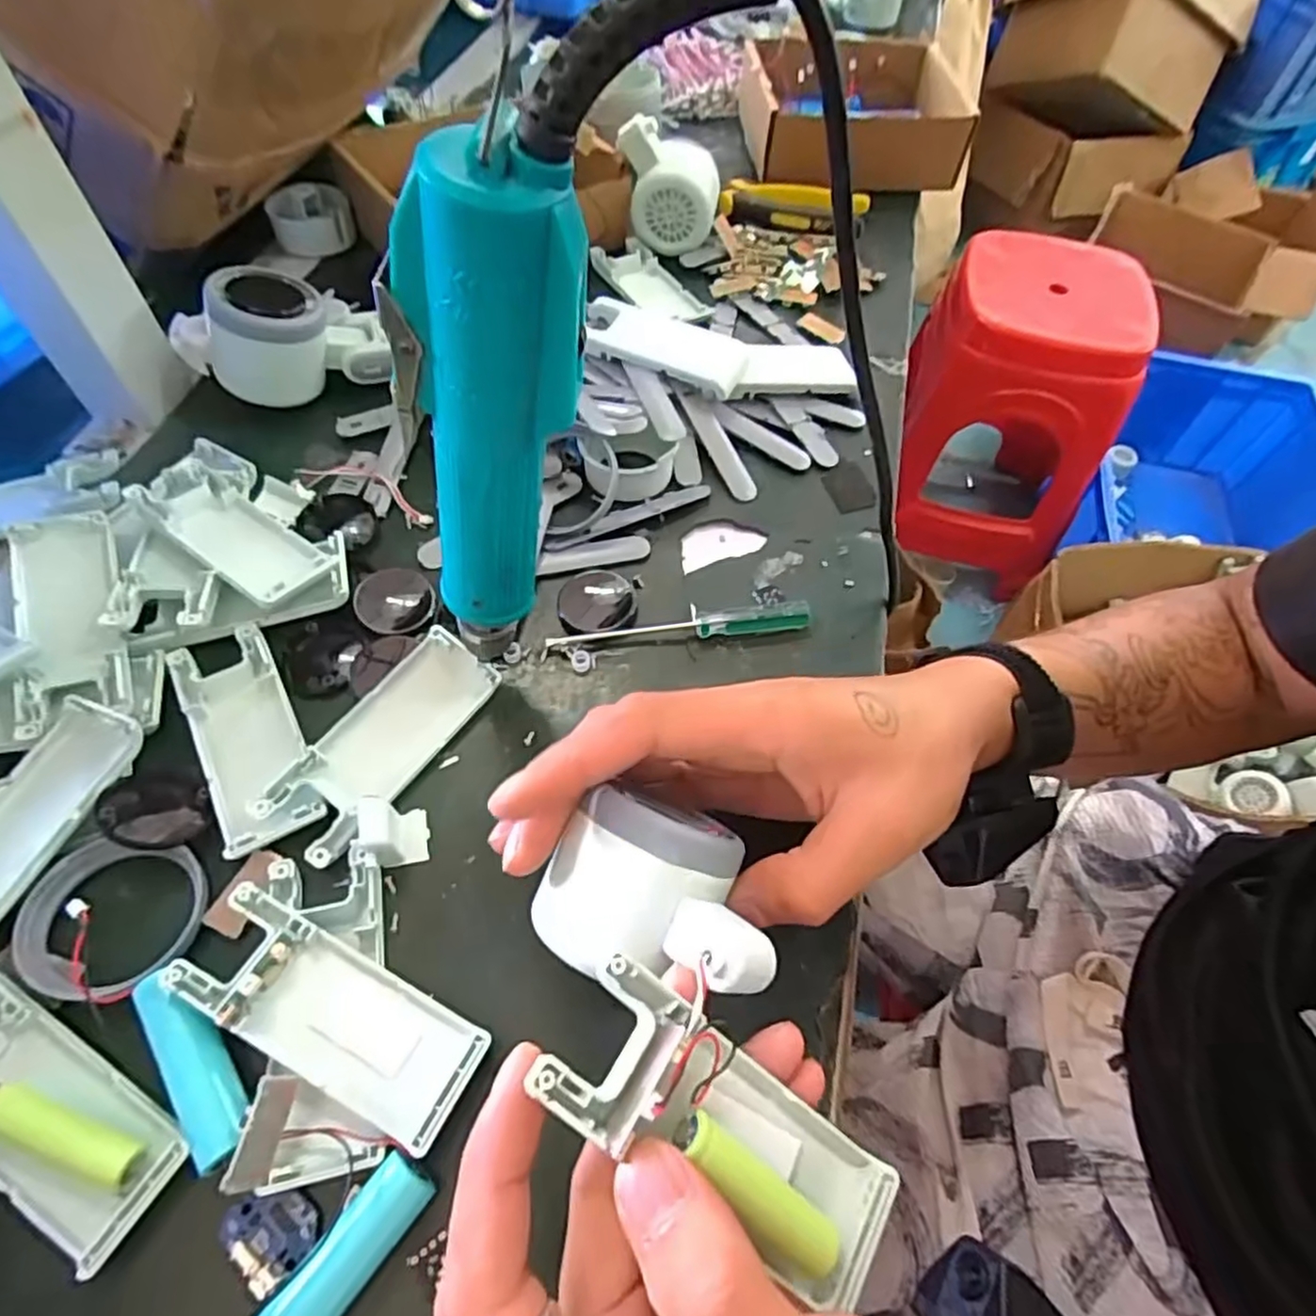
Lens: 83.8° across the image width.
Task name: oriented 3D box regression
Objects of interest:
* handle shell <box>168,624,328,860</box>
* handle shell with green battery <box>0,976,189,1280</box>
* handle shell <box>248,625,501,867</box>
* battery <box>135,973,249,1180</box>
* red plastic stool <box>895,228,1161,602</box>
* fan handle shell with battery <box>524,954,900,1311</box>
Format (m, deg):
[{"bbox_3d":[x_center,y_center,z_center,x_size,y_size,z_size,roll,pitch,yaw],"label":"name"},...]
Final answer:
[{"bbox_3d":[-0.174,0.030,0.306,0.040,0.011,0.102,-26,63,-19],"label":"handle shell"},{"bbox_3d":[-0.201,0.144,0.234,0.102,0.013,0.038,29,60,14],"label":"handle shell with green battery"},{"bbox_3d":[-0.115,0.033,0.307,0.039,0.015,0.102,32,61,15],"label":"handle shell"},{"bbox_3d":[-0.152,0.133,0.242,0.020,0.015,0.063,-31,64,-21],"label":"battery"},{"bbox_3d":[0.554,-0.390,1.188,0.302,0.418,0.309,13,57,4],"label":"red plastic stool"},{"bbox_3d":[0.019,0.122,0.191,0.101,0.018,0.038,40,60,-10],"label":"fan handle shell with battery"}]

